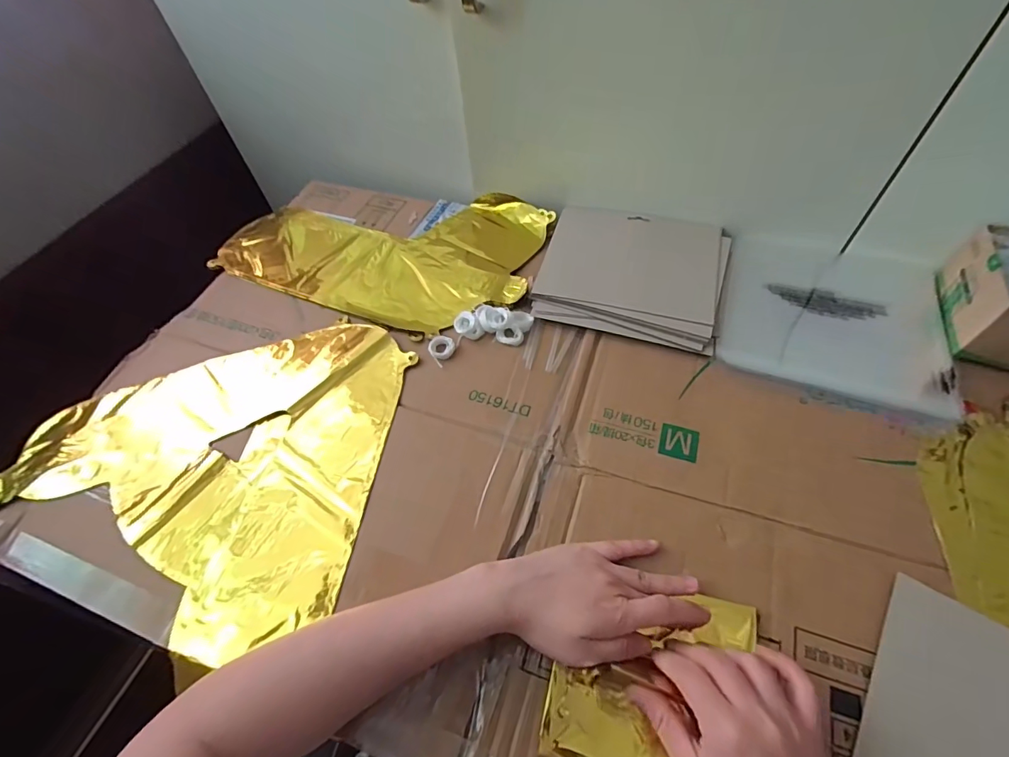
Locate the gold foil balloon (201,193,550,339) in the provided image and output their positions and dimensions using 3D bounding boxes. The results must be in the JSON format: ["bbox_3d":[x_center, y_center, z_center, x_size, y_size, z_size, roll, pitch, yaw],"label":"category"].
[{"bbox_3d":[-0.163,-0.174,0.593,0.403,0.009,0.243,12,57,12],"label":"gold foil balloon"}]

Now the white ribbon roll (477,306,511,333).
[{"bbox_3d":[-0.012,-0.065,0.500,0.033,0.016,0.029,-11,55,-3],"label":"white ribbon roll"}]

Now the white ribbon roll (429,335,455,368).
[{"bbox_3d":[-0.067,-0.031,0.486,0.025,0.009,0.031,27,62,21],"label":"white ribbon roll"}]

